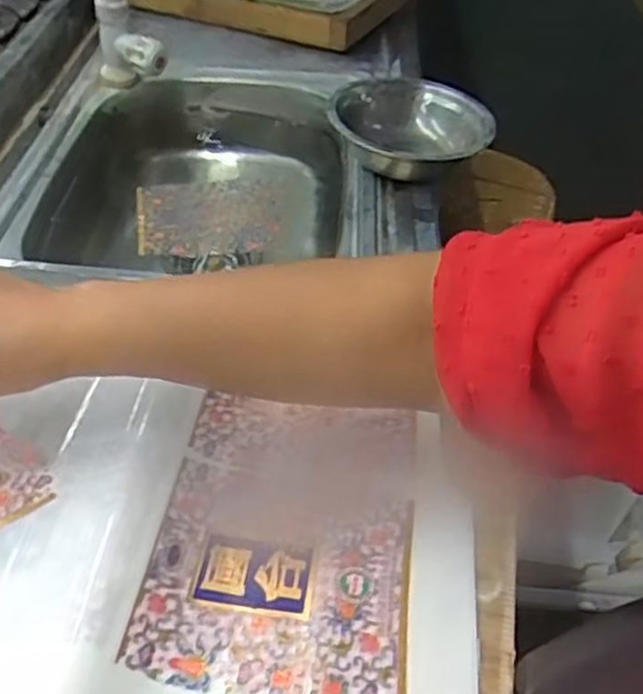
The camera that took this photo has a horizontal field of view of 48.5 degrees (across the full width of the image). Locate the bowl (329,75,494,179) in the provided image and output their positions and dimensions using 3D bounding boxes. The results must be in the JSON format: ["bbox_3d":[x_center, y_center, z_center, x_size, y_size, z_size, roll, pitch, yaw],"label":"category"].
[{"bbox_3d":[0.088,-0.213,0.719,0.157,0.050,0.157,-2,44,-6],"label":"bowl"}]

